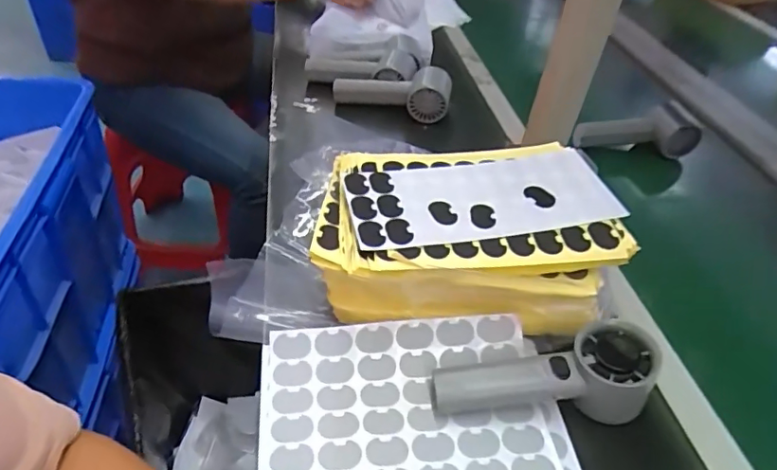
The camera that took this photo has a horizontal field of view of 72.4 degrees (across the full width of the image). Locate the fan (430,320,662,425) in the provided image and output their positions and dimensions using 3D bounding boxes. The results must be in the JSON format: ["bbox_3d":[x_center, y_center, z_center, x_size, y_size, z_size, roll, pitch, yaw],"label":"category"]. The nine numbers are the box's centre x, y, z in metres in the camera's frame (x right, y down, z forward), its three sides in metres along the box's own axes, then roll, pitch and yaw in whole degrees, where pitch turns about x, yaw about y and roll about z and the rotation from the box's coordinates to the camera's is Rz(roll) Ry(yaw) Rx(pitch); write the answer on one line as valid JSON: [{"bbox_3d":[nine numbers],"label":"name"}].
[{"bbox_3d":[0.111,0.108,0.385,0.156,0.050,0.052,-8,39,3],"label":"fan"}]

